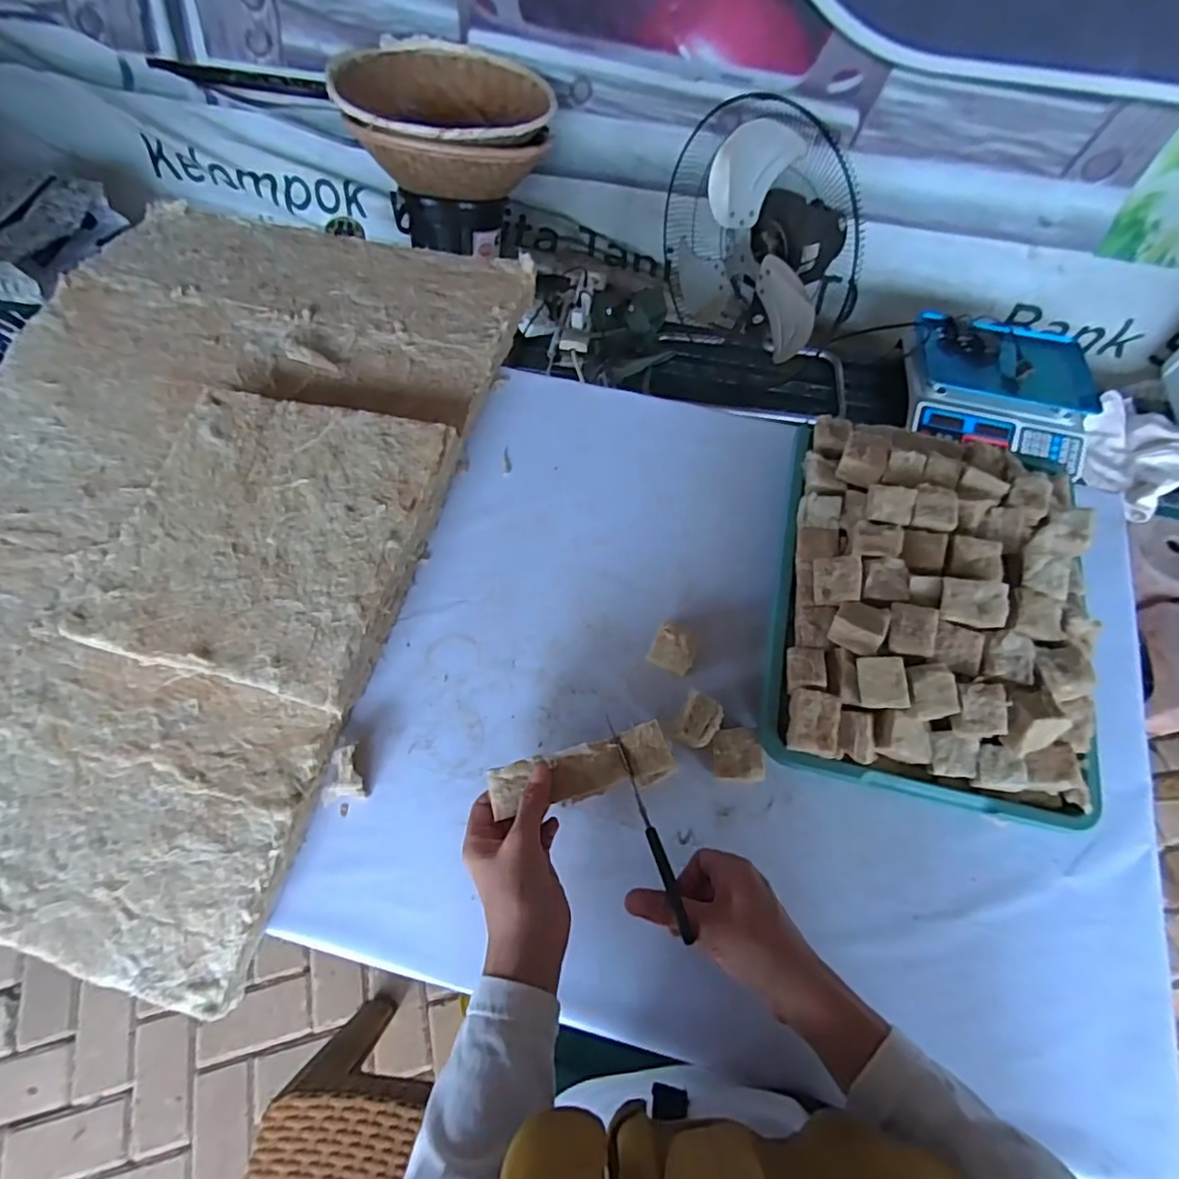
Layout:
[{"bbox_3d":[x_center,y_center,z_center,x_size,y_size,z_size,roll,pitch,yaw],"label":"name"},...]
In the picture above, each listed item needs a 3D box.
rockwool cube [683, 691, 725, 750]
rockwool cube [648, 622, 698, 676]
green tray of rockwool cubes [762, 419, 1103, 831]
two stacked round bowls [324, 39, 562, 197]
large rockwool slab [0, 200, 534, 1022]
[{"bbox_3d":[0.094,0.116,0.505,0.031,0.032,0.041,21,65,10],"label":"rockwool cube"},{"bbox_3d":[0.077,0.057,0.539,0.039,0.029,0.039,23,65,10],"label":"rockwool cube"},{"bbox_3d":[0.302,0.003,0.510,0.260,0.079,0.333,11,63,5],"label":"green tray of rockwool cubes"},{"bbox_3d":[-0.283,-0.958,1.181,0.408,0.135,0.414,0,63,-1],"label":"two stacked round bowls"},{"bbox_3d":[-0.415,-0.109,0.601,0.538,0.065,0.799,12,63,5],"label":"large rockwool slab"}]

